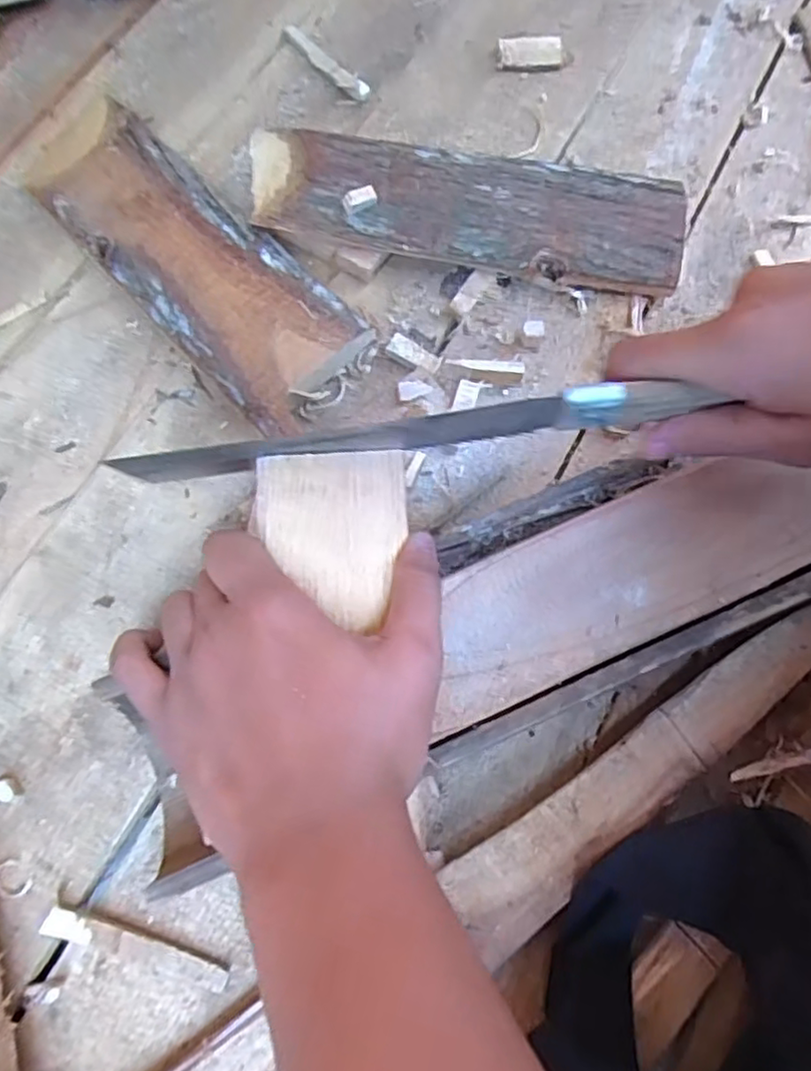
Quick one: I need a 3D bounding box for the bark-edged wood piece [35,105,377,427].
[{"bbox_3d":[-0.127,-0.163,0.381,0.082,0.024,0.253,-42,76,-12],"label":"bark-edged wood piece"}]

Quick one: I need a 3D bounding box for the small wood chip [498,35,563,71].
[{"bbox_3d":[0.082,-0.317,0.432,0.041,0.007,0.025,3,72,2],"label":"small wood chip"}]

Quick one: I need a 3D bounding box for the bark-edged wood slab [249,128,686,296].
[{"bbox_3d":[0.033,-0.188,0.381,0.245,0.032,0.069,7,72,4],"label":"bark-edged wood slab"}]

